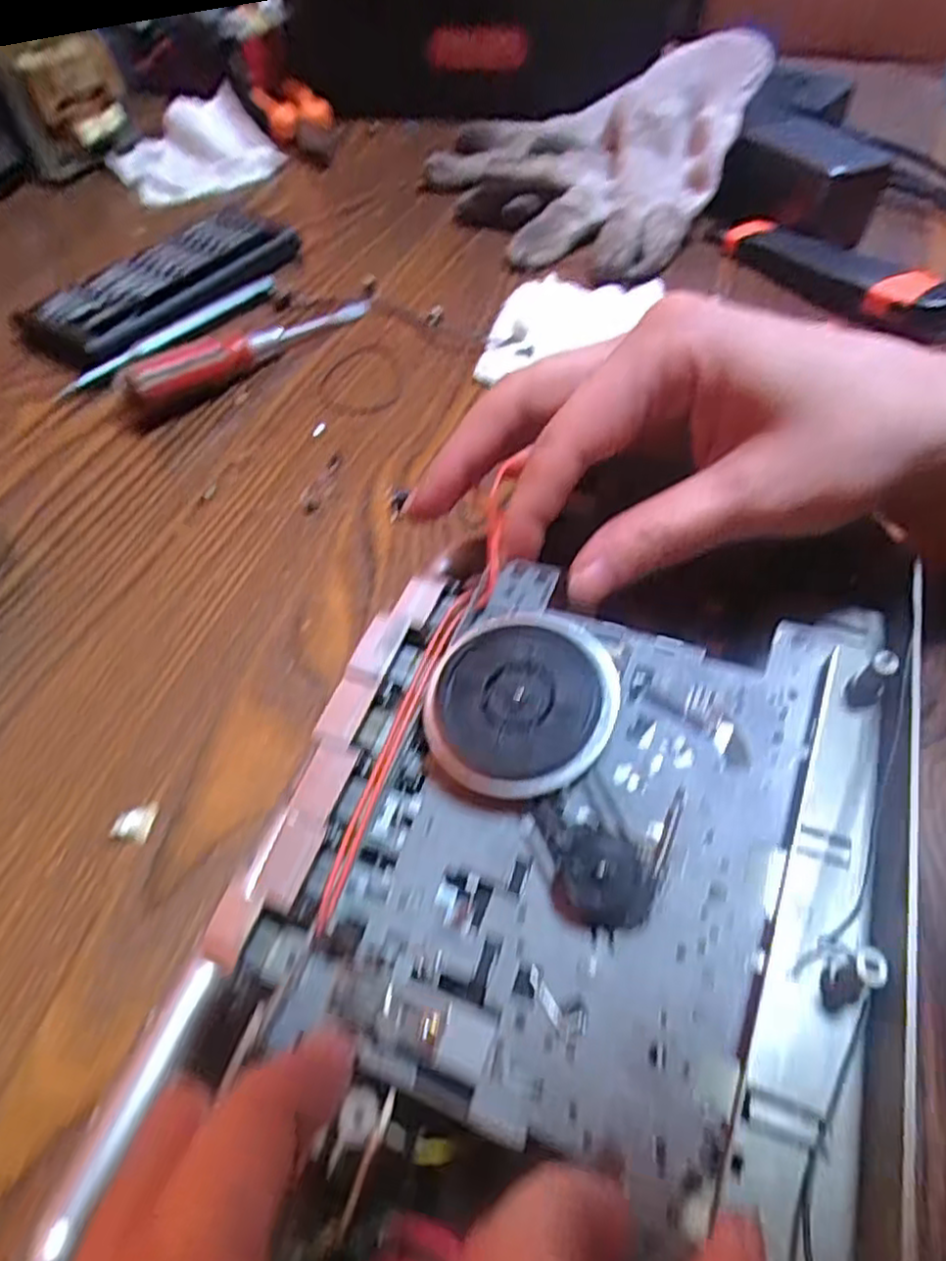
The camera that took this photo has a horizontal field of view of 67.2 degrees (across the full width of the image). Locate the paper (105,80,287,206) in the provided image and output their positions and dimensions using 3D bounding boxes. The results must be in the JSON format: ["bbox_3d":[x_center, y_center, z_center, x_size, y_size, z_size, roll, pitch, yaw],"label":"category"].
[{"bbox_3d":[-0.204,-0.352,0.521,0.112,0.019,0.113,-36,72,-15],"label":"paper"}]

